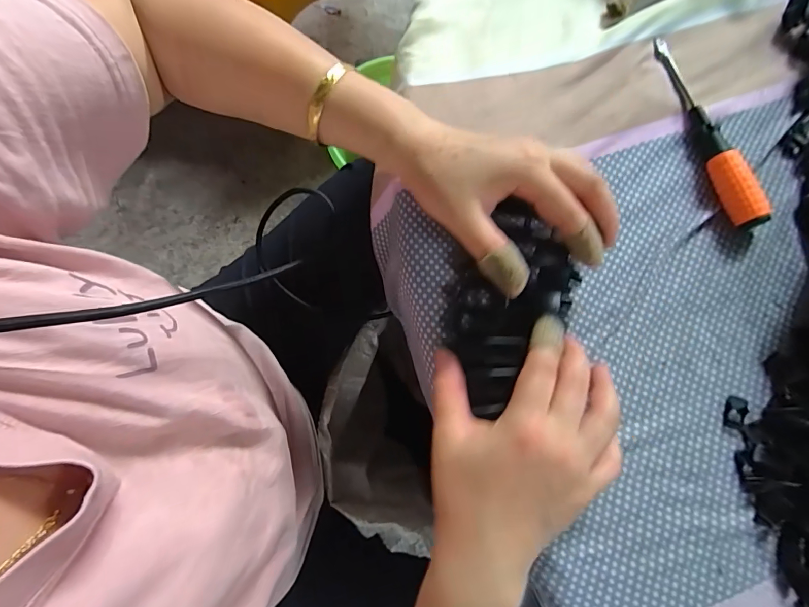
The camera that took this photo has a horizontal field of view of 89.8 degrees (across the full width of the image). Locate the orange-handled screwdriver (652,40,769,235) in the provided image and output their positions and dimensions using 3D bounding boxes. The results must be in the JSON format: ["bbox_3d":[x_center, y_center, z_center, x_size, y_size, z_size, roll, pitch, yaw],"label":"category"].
[{"bbox_3d":[0.218,-0.129,0.292,0.018,0.022,0.159,-15,80,-3],"label":"orange-handled screwdriver"}]

